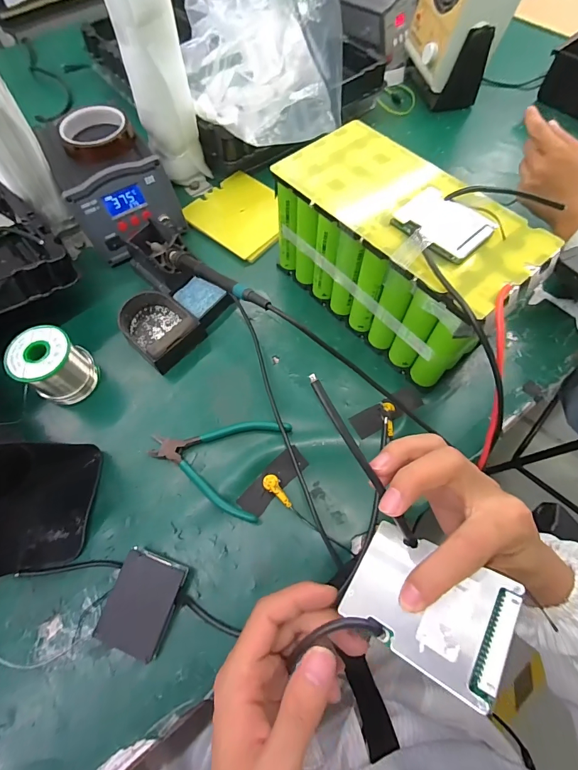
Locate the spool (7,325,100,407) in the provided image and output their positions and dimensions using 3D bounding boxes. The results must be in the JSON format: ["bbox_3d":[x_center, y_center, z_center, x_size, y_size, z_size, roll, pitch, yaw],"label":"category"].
[{"bbox_3d":[-0.273,-0.022,0.440,0.065,0.077,0.069,0,65,1],"label":"spool"}]

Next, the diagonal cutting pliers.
[{"bbox_3d":[-0.081,0.072,0.412,0.142,0.022,0.109,19,67,10],"label":"diagonal cutting pliers"}]

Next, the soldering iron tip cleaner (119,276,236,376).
[{"bbox_3d":[-0.152,-0.091,0.487,0.104,0.036,0.132,32,70,14],"label":"soldering iron tip cleaner"}]

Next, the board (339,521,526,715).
[{"bbox_3d":[0.075,0.117,0.201,0.075,0.004,0.056,16,59,38],"label":"board"}]

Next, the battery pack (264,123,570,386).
[{"bbox_3d":[0.125,-0.156,0.440,0.147,0.150,0.277,-40,71,-16],"label":"battery pack"}]

